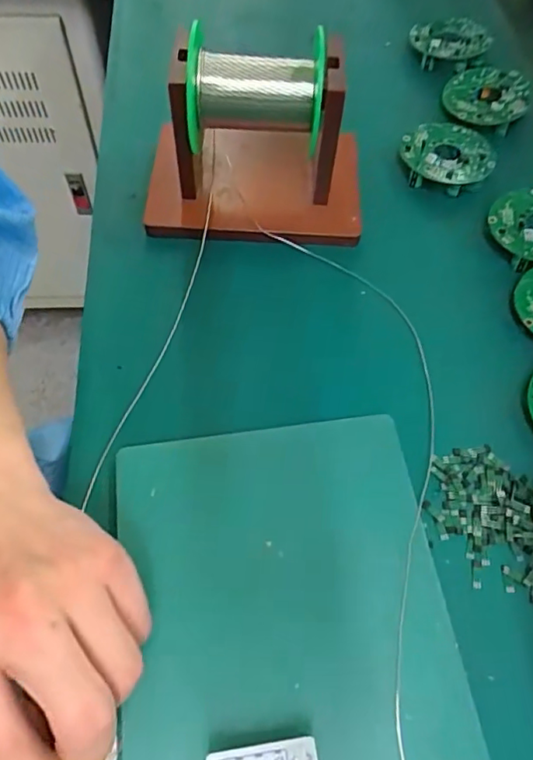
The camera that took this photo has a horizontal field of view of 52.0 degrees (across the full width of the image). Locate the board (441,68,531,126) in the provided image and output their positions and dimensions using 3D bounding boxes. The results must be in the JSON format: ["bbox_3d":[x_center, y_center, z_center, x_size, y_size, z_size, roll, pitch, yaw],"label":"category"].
[{"bbox_3d":[0.166,-0.215,0.412,0.059,0.014,0.055,0,62,0],"label":"board"}]

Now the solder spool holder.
[{"bbox_3d":[-0.008,-0.148,0.344,0.136,0.107,0.094,3,61,-1],"label":"solder spool holder"}]

